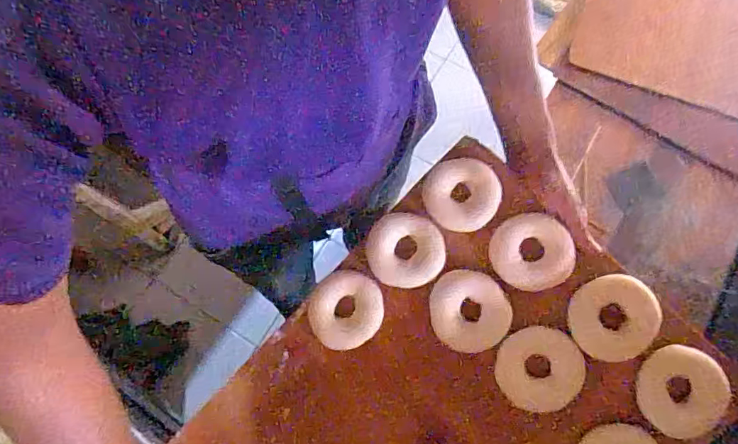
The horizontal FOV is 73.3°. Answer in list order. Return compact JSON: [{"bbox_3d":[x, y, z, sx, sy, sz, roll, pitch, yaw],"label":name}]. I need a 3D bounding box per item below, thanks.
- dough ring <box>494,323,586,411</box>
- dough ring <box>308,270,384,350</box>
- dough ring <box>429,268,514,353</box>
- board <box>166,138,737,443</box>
[{"bbox_3d":[0.196,0.169,0.571,0.094,0.024,0.090,0,74,-1],"label":"dough ring"},{"bbox_3d":[-0.029,0.106,0.599,0.088,0.018,0.089,-5,74,-2],"label":"dough ring"},{"bbox_3d":[0.120,0.104,0.585,0.091,0.016,0.092,0,74,-1],"label":"dough ring"},{"bbox_3d":[0.056,0.253,0.581,0.405,0.027,0.596,44,91,8],"label":"board"}]

